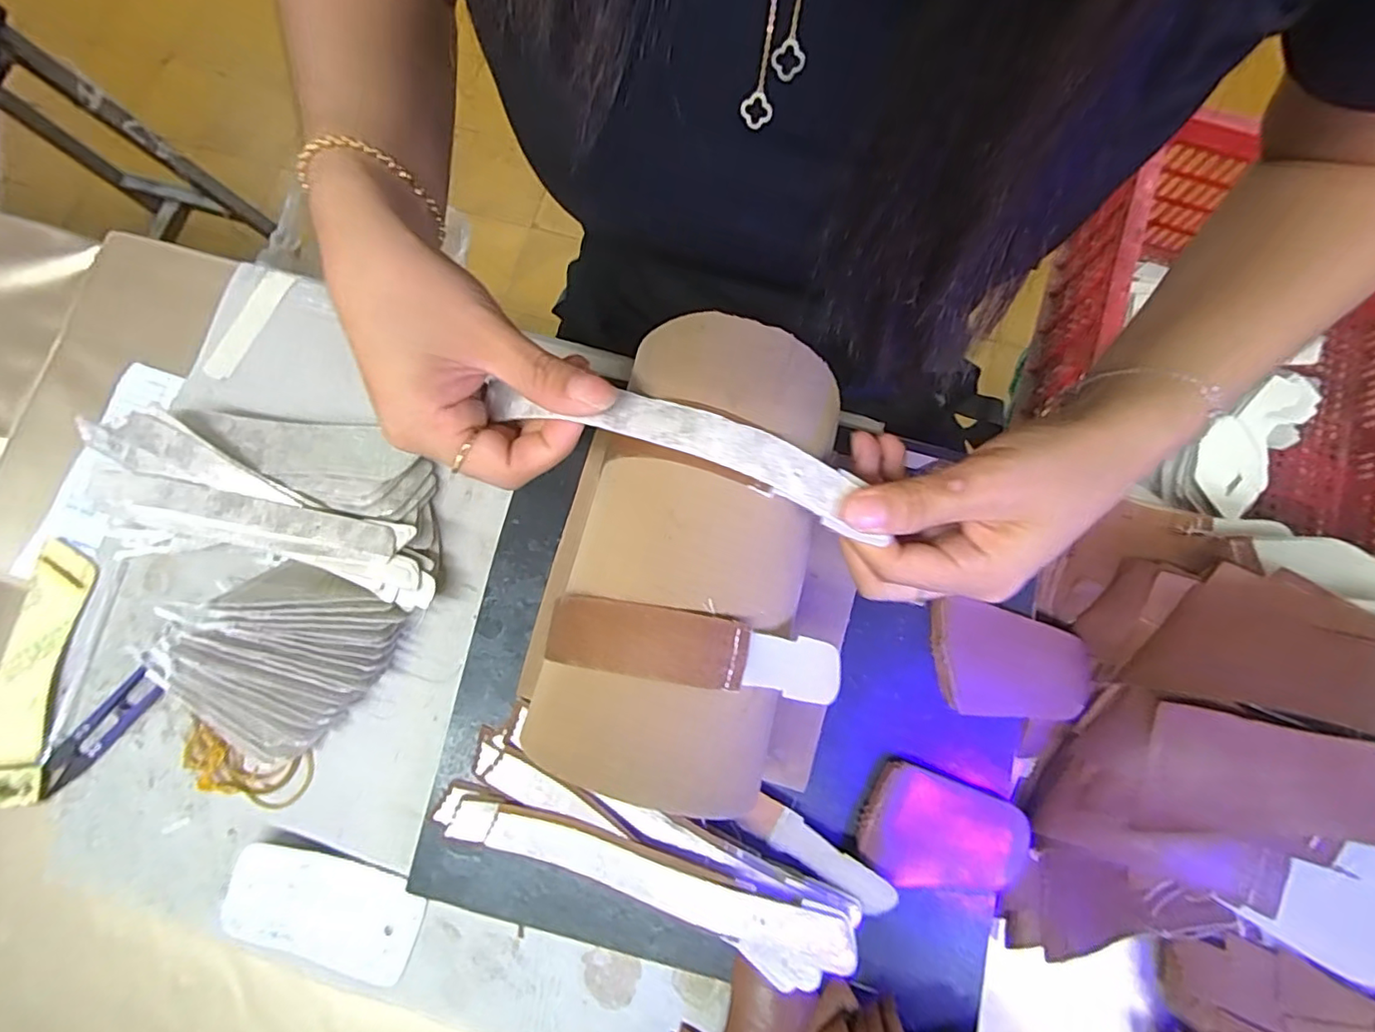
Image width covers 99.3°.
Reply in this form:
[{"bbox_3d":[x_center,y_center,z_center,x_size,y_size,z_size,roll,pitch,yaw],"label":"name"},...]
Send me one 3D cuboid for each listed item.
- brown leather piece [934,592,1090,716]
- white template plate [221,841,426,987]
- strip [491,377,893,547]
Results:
[{"bbox_3d":[0.176,0.079,0.319,0.080,0.007,0.058,4,78,2],"label":"brown leather piece"},{"bbox_3d":[-0.199,0.217,0.319,0.103,0.006,0.055,18,85,0],"label":"white template plate"},{"bbox_3d":[-0.008,-0.030,0.230,0.157,0.027,0.023,18,79,5],"label":"strip"}]

